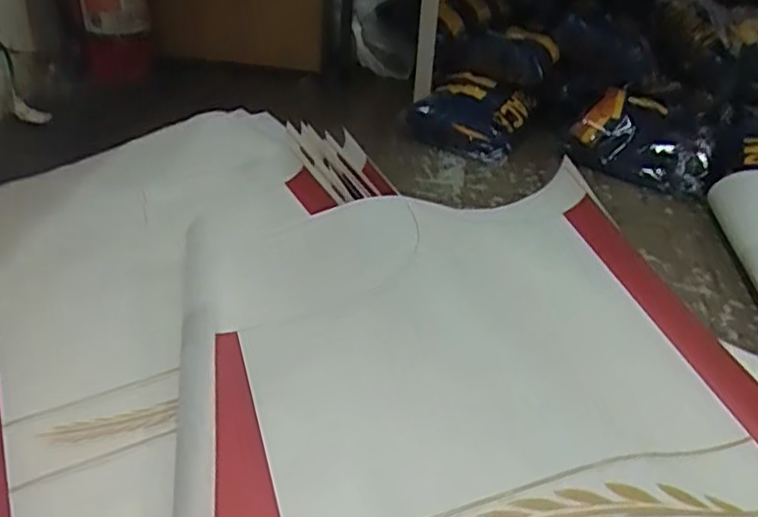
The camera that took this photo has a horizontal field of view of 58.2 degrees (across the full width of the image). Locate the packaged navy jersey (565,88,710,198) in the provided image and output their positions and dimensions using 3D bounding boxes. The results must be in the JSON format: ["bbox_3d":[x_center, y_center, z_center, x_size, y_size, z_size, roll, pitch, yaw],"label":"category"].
[{"bbox_3d":[0.423,-0.191,1.104,0.209,0.041,0.150,21,73,9],"label":"packaged navy jersey"}]

